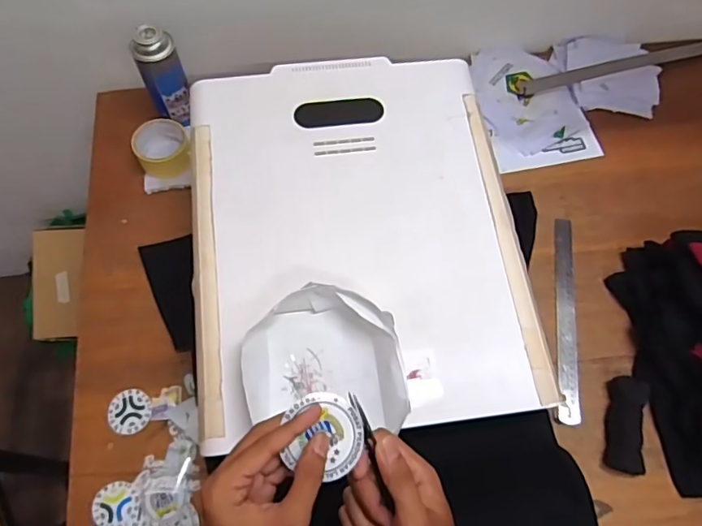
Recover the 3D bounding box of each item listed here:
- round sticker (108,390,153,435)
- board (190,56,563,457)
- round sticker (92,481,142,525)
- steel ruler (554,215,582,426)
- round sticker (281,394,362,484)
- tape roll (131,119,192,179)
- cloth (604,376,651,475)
[{"bbox_3d":[-0.301,0.203,0.713,0.055,0.005,0.059,1,66,-2],"label":"round sticker"},{"bbox_3d":[0.004,-0.053,0.656,0.395,0.027,0.498,-7,66,-5],"label":"board"},{"bbox_3d":[-0.297,0.311,0.665,0.060,0.008,0.060,1,66,-2],"label":"round sticker"},{"bbox_3d":[0.327,0.077,0.789,0.030,0.005,0.319,7,66,1],"label":"steel ruler"},{"bbox_3d":[-0.020,0.134,0.404,0.058,0.005,0.064,-5,84,-3],"label":"round sticker"},{"bbox_3d":[-0.313,-0.190,0.865,0.090,0.046,0.086,1,66,-2],"label":"tape roll"},{"bbox_3d":[0.381,0.220,0.721,0.046,0.028,0.126,15,66,5],"label":"cloth"}]

